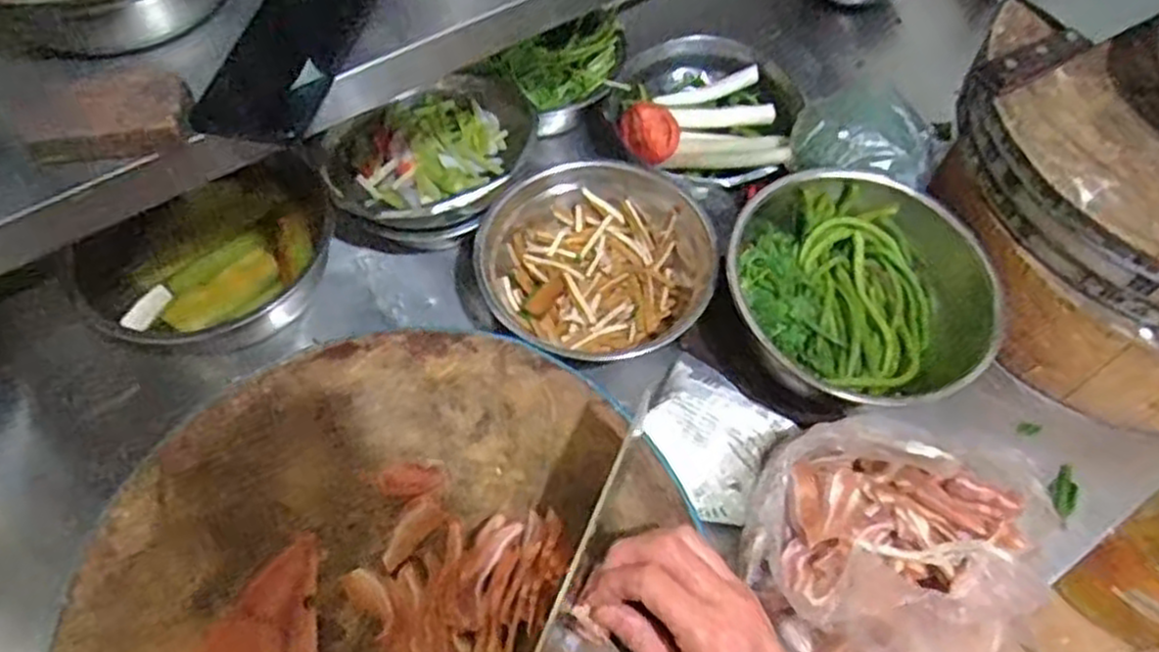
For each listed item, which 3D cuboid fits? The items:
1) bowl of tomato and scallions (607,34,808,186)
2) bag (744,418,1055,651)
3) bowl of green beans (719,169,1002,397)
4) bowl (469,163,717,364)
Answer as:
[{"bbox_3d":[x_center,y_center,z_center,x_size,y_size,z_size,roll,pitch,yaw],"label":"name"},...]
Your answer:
[{"bbox_3d":[0.140,-0.232,0.842,0.192,0.057,0.178,0,61,0],"label":"bowl of tomato and scallions"},{"bbox_3d":[0.242,0.171,0.585,0.211,0.115,0.189,-4,61,-2],"label":"bag"},{"bbox_3d":[0.253,-0.026,0.704,0.241,0.106,0.225,0,61,0],"label":"bowl of green beans"},{"bbox_3d":[0.014,-0.064,0.735,0.215,0.091,0.207,-28,65,-15],"label":"bowl"}]

